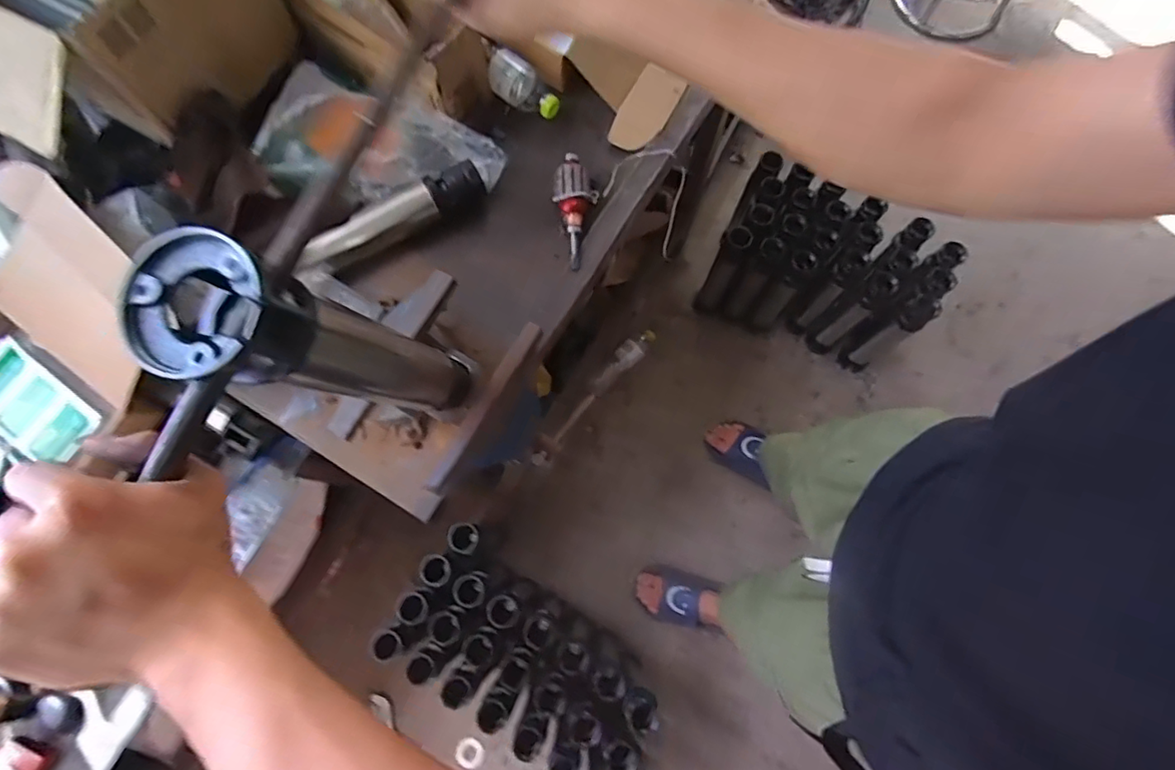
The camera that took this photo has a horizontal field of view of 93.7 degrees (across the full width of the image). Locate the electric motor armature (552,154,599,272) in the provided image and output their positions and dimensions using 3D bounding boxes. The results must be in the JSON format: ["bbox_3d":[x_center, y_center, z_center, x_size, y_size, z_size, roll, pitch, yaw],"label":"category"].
[{"bbox_3d":[-0.020,-0.257,0.819,0.064,0.052,0.175,4,74,1],"label":"electric motor armature"}]

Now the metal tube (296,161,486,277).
[{"bbox_3d":[-0.278,-0.234,0.775,0.285,0.050,0.051,-30,77,-8],"label":"metal tube"}]

